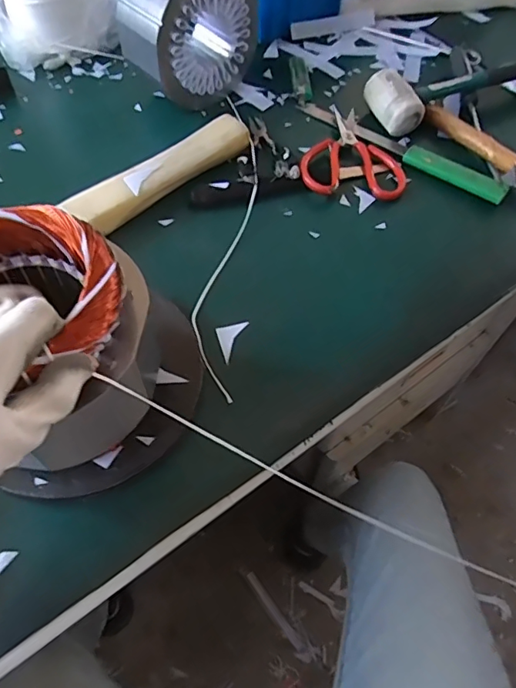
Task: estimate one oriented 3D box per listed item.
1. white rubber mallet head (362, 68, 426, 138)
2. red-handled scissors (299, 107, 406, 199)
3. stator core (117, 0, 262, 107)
[{"bbox_3d":[0.161,-0.287,0.599,0.038,0.046,0.075,-19,63,-14],"label":"white rubber mallet head"},{"bbox_3d":[0.104,-0.225,0.579,0.115,0.015,0.144,0,60,-3],"label":"red-handled scissors"},{"bbox_3d":[-0.076,-0.359,0.572,0.154,0.155,0.076,-30,66,-19],"label":"stator core"}]

